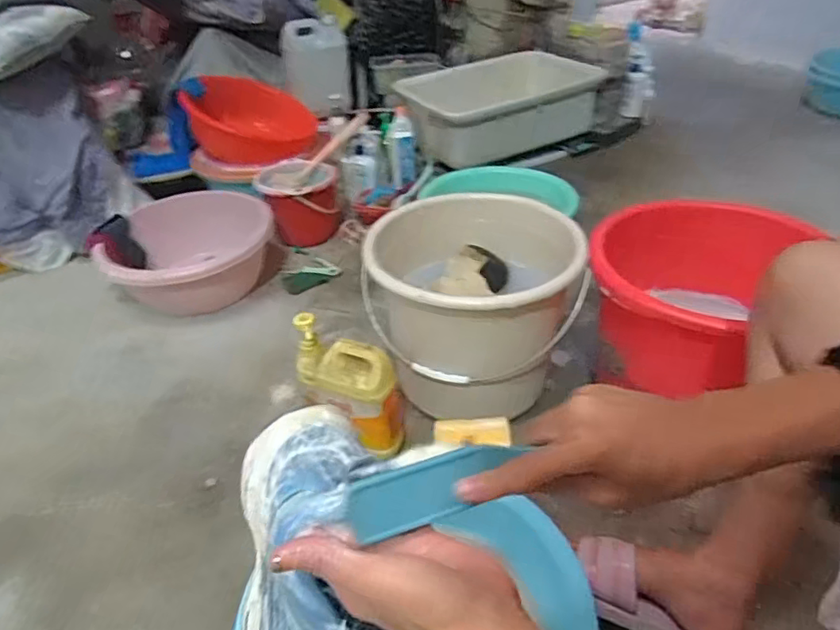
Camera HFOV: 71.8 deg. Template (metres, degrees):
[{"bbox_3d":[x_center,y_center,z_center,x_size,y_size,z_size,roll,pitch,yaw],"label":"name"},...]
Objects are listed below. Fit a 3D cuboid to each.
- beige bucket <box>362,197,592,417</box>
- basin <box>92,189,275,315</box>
[{"bbox_3d":[0.089,-0.009,0.955,0.309,0.259,0.305,-3,36,2],"label":"beige bucket"},{"bbox_3d":[-0.516,-0.121,1.297,0.309,0.182,0.309,-3,36,2],"label":"basin"}]

